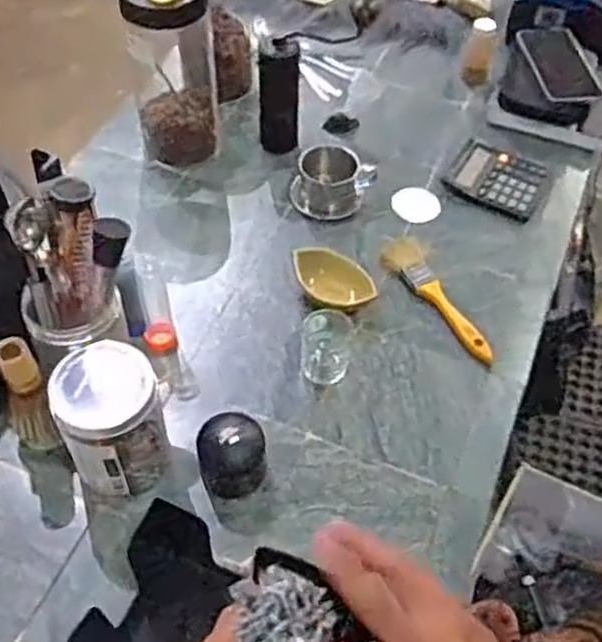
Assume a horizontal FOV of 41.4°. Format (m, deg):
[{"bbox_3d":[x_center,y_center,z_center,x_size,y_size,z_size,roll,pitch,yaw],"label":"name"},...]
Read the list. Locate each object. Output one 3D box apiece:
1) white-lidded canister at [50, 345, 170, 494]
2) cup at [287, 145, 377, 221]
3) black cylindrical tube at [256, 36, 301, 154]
[{"bbox_3d":[-0.169,0.095,0.728,0.088,0.134,0.088,1,52,-1],"label":"white-lidded canister"},{"bbox_3d":[0.037,-0.173,0.997,0.088,0.058,0.077,30,57,20],"label":"cup"},{"bbox_3d":[-0.028,-0.301,1.035,0.052,0.155,0.048,1,52,-1],"label":"black cylindrical tube"}]

